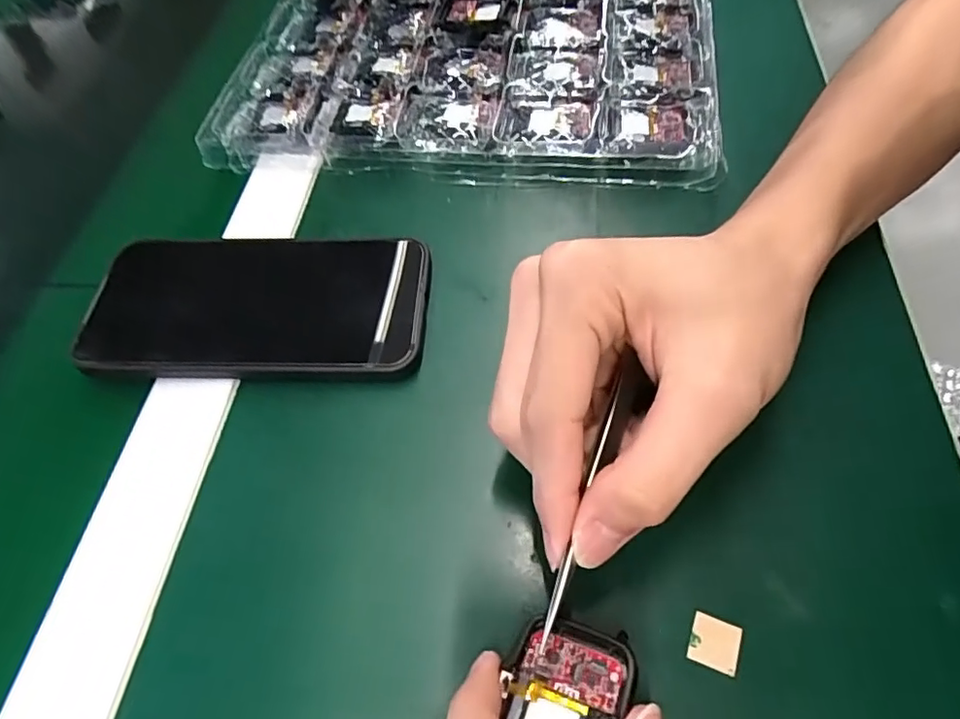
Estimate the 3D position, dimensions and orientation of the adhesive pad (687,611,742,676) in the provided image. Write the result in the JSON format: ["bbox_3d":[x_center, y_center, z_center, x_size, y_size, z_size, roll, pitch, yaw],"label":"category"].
[{"bbox_3d":[0.079,0.094,0.187,0.015,0.004,0.015,17,62,14],"label":"adhesive pad"}]

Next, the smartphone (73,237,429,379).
[{"bbox_3d":[-0.104,-0.028,0.268,0.154,0.014,0.078,-1,58,6],"label":"smartphone"}]

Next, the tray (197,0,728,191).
[{"bbox_3d":[-0.004,-0.217,0.366,0.299,0.024,0.262,6,60,8],"label":"tray"}]

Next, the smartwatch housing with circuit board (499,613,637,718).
[{"bbox_3d":[0.025,0.101,0.167,0.035,0.011,0.044,17,62,14],"label":"smartwatch housing with circuit board"}]

